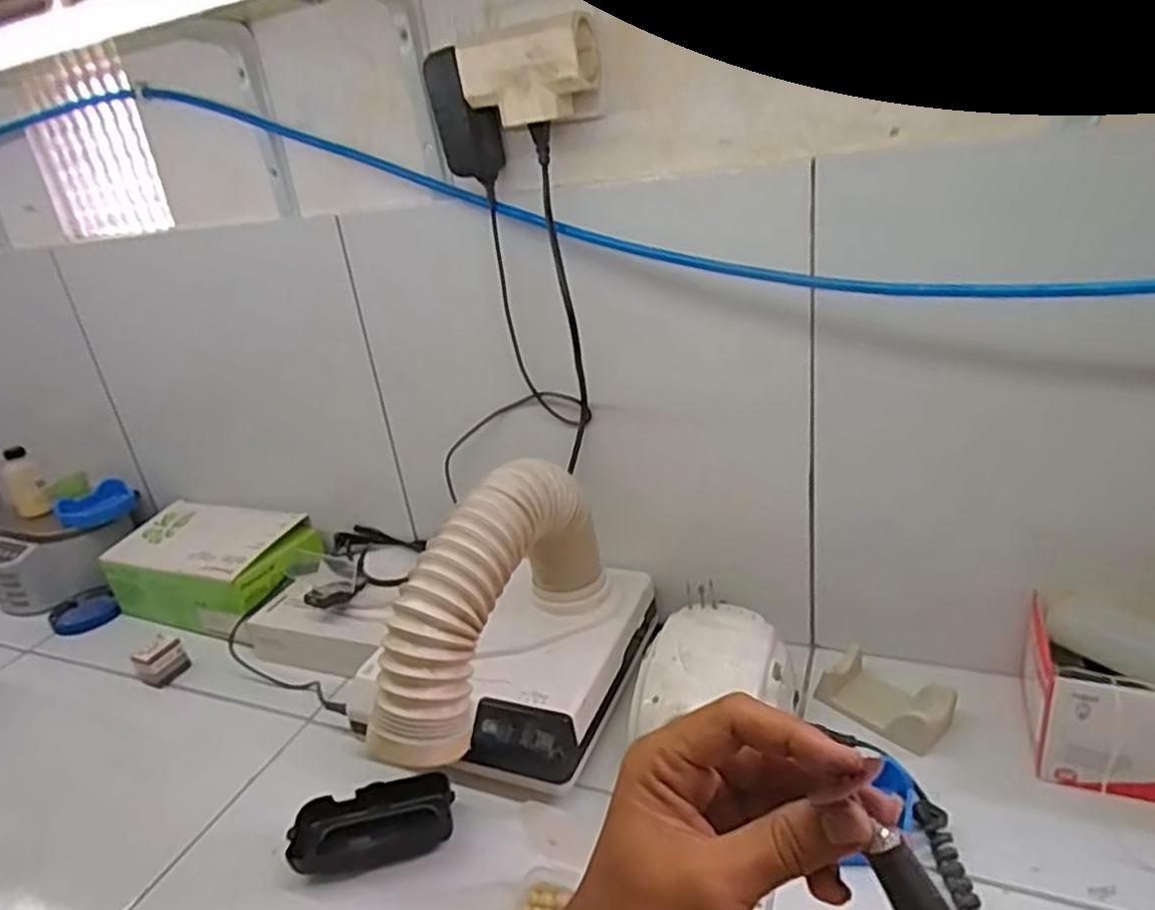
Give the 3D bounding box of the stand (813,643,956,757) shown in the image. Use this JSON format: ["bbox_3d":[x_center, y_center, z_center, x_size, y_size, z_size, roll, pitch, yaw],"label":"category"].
[{"bbox_3d":[0.233,0.185,0.552,0.053,0.033,0.083,-23,27,-32],"label":"stand"}]

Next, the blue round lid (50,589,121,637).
[{"bbox_3d":[-0.577,0.183,0.847,0.068,0.017,0.072,-4,37,3],"label":"blue round lid"}]

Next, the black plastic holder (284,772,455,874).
[{"bbox_3d":[-0.142,0.262,0.515,0.108,0.030,0.050,-11,23,-8],"label":"black plastic holder"}]

